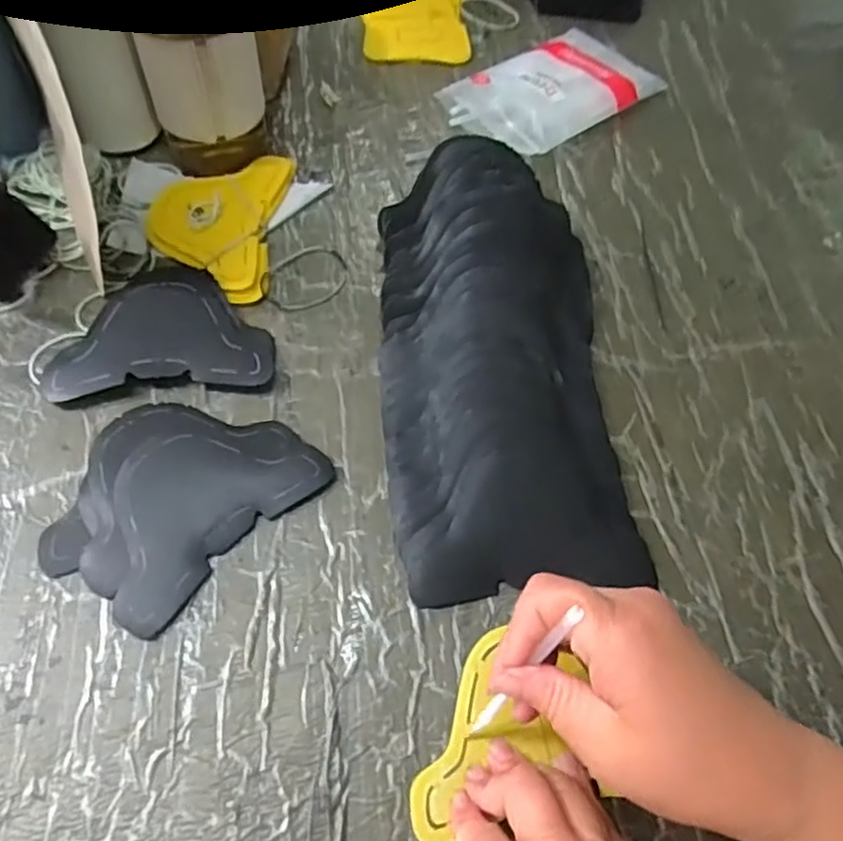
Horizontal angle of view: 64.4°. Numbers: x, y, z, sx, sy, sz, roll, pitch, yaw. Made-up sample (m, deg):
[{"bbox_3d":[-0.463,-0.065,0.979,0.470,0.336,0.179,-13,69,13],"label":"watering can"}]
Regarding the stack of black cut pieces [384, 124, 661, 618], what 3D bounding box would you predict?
[{"bbox_3d":[0.048,-0.054,0.431,0.148,0.045,0.328,-2,59,-5],"label":"stack of black cut pieces"}]

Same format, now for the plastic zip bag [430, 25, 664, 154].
[{"bbox_3d":[0.116,-0.295,0.592,0.177,0.020,0.113,-32,66,-20],"label":"plastic zip bag"}]

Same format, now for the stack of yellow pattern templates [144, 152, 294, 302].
[{"bbox_3d":[-0.152,-0.147,0.489,0.094,0.011,0.137,5,59,-1],"label":"stack of yellow pattern templates"}]

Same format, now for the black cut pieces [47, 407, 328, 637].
[{"bbox_3d":[-0.142,0.038,0.384,0.113,0.009,0.140,39,64,18],"label":"black cut pieces"}]

